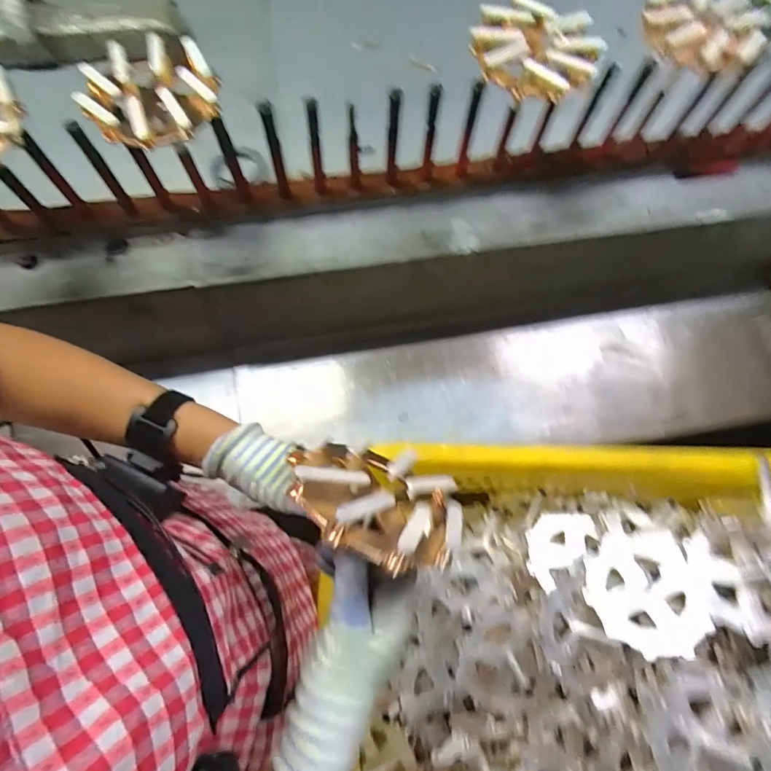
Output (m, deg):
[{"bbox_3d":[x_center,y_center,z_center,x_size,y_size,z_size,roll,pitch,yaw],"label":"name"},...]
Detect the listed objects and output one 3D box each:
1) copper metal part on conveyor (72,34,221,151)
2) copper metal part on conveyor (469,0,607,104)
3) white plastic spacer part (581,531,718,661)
[{"bbox_3d":[-0.246,-0.306,0.475,0.131,0.040,0.131,-14,70,-6],"label":"copper metal part on conveyor"},{"bbox_3d":[0.162,-0.365,0.488,0.114,0.042,0.129,-40,75,-15],"label":"copper metal part on conveyor"},{"bbox_3d":[0.316,0.252,0.557,0.124,0.018,0.146,-8,47,9],"label":"white plastic spacer part"}]

